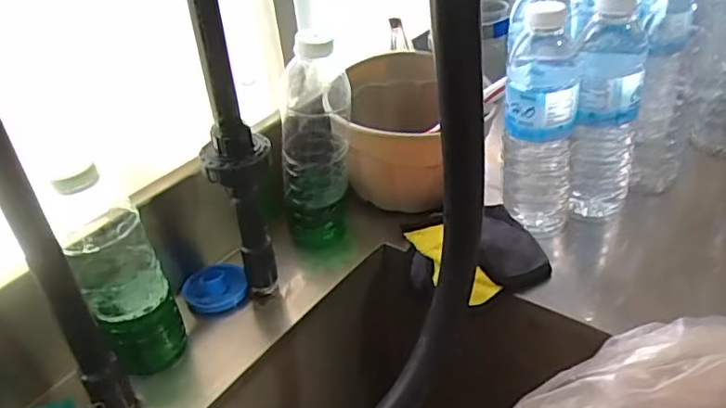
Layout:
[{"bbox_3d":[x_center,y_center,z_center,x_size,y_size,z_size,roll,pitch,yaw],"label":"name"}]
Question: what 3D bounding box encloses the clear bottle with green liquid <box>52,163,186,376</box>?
[{"bbox_3d":[-0.180,0.049,0.436,0.056,0.169,0.054,-21,36,-20],"label":"clear bottle with green liquid"}]

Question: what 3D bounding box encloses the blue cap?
[{"bbox_3d":[-0.130,0.074,0.525,0.055,0.024,0.046,-22,37,-22],"label":"blue cap"}]

